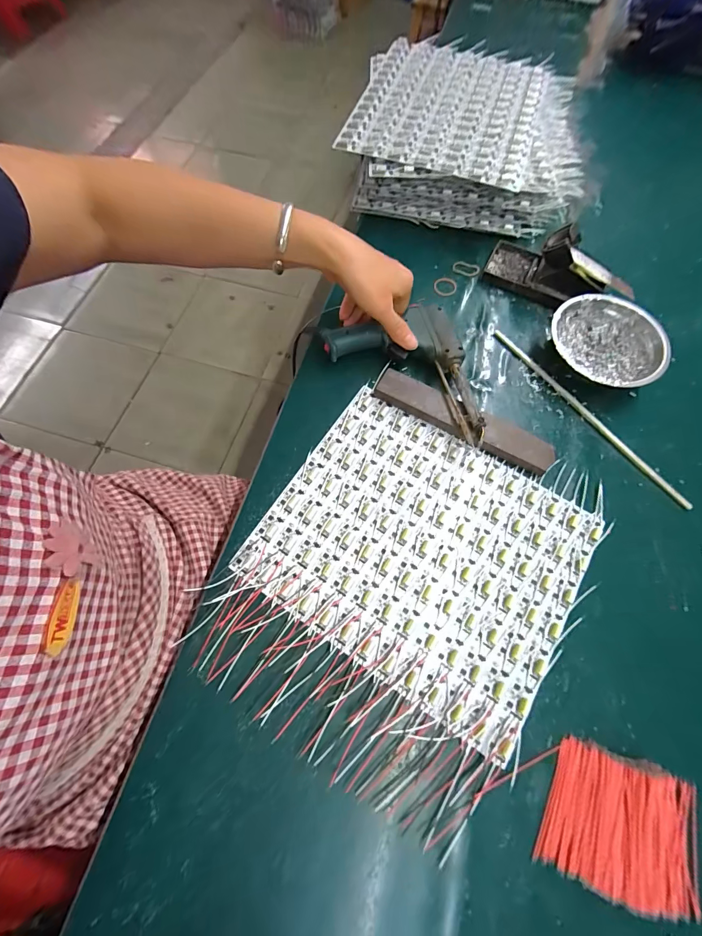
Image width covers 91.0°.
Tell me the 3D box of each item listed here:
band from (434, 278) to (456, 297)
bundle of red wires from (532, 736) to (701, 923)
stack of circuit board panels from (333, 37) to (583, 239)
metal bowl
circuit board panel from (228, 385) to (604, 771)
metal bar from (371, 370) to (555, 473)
[{"bbox_3d":[0.127,-0.244,0.466,0.031,0.008,0.028,30,72,9],"label":"band"},{"bbox_3d":[0.214,0.278,0.266,0.117,0.017,0.092,22,71,6],"label":"bundle of red wires"},{"bbox_3d":[0.159,-0.467,0.497,0.297,0.086,0.255,11,70,3],"label":"stack of circuit board panels"},{"bbox_3d":[0.303,-0.147,0.414,0.124,0.039,0.124,0,70,-1],"label":"metal bowl"},{"bbox_3d":[0.069,0.074,0.340,0.287,0.006,0.241,32,73,10],"label":"circuit board panel"},{"bbox_3d":[0.122,-0.054,0.381,0.200,0.018,0.036,27,72,8],"label":"metal bar"}]

